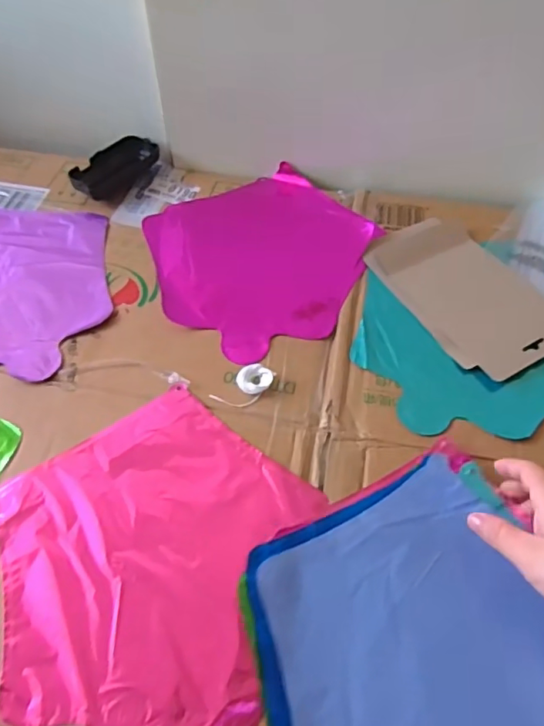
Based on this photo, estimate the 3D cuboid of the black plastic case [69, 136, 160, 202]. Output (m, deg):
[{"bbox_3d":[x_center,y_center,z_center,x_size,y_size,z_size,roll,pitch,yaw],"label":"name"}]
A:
[{"bbox_3d":[-0.184,-0.228,0.630,0.056,0.026,0.106,22,57,14],"label":"black plastic case"}]

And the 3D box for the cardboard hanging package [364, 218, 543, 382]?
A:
[{"bbox_3d":[0.188,-0.074,0.531,0.121,0.012,0.198,-23,58,-17],"label":"cardboard hanging package"}]

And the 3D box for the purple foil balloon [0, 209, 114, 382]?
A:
[{"bbox_3d":[-0.276,-0.081,0.541,0.235,0.016,0.218,6,54,3],"label":"purple foil balloon"}]

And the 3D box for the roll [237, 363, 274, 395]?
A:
[{"bbox_3d":[-0.015,0.014,0.468,0.030,0.012,0.026,-16,56,-13],"label":"roll"}]

